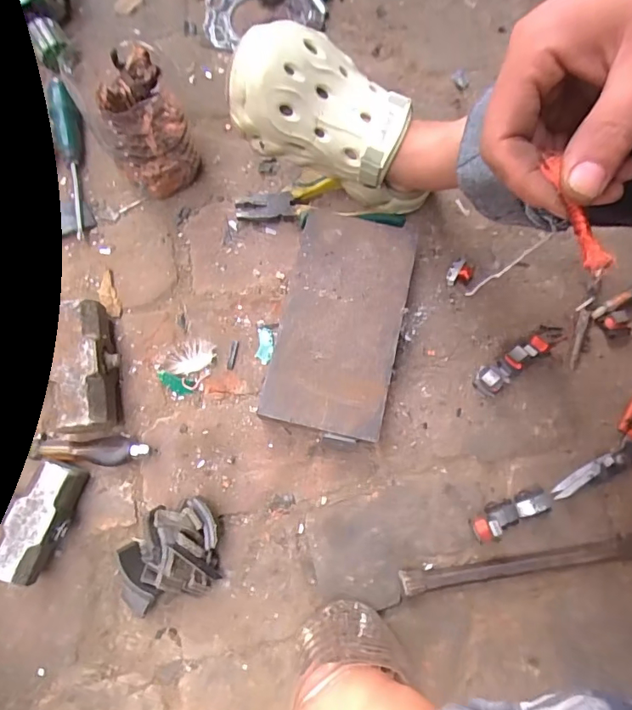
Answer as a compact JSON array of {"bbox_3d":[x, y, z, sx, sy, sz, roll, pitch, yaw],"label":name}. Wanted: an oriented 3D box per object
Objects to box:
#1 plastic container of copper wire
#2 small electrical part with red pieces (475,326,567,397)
[{"bbox_3d":[-0.179,-0.227,0.495,0.087,0.136,0.086,1,77,-3],"label":"plastic container of copper wire"},{"bbox_3d":[0.224,-0.002,0.517,0.123,0.036,0.028,-36,81,-11],"label":"small electrical part with red pieces"}]

